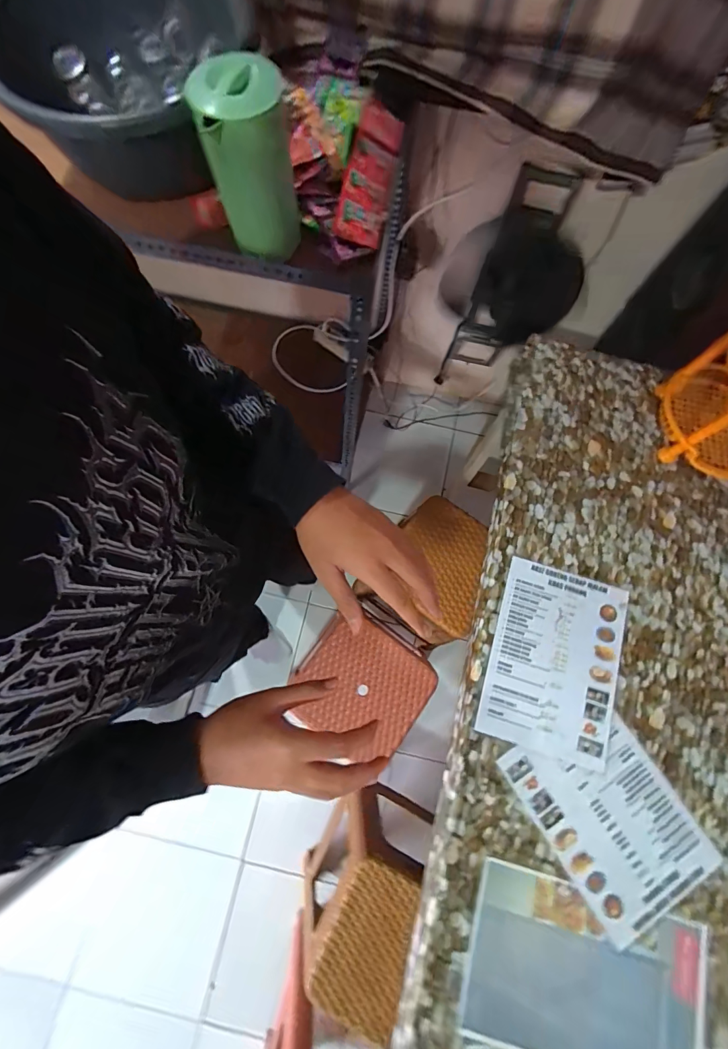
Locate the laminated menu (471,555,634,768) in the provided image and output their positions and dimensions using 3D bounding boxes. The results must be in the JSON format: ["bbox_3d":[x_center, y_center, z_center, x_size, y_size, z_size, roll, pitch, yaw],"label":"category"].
[{"bbox_3d":[0.321,0.225,0.672,0.208,0.006,0.293,17,76,3],"label":"laminated menu"}]

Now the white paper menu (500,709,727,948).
[{"bbox_3d":[0.378,0.446,0.617,0.205,0.006,0.288,-32,79,-8],"label":"white paper menu"}]

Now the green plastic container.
[{"bbox_3d":[-0.146,-0.460,0.528,0.100,0.175,0.105,-13,76,-5],"label":"green plastic container"}]

